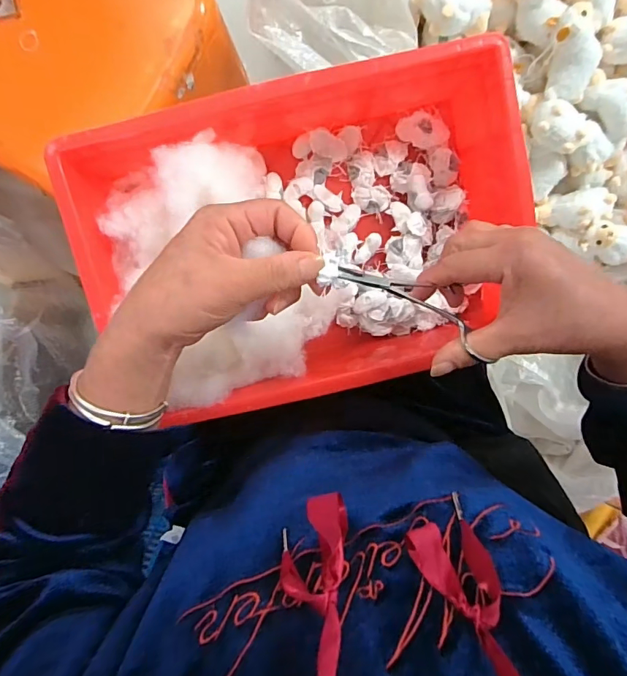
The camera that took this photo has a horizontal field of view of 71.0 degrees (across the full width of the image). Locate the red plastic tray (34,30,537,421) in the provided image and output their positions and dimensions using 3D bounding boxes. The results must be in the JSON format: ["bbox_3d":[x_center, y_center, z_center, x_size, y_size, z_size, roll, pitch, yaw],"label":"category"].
[{"bbox_3d":[-0.008,-0.086,0.393,0.360,0.104,0.264,-15,97,-4],"label":"red plastic tray"}]

